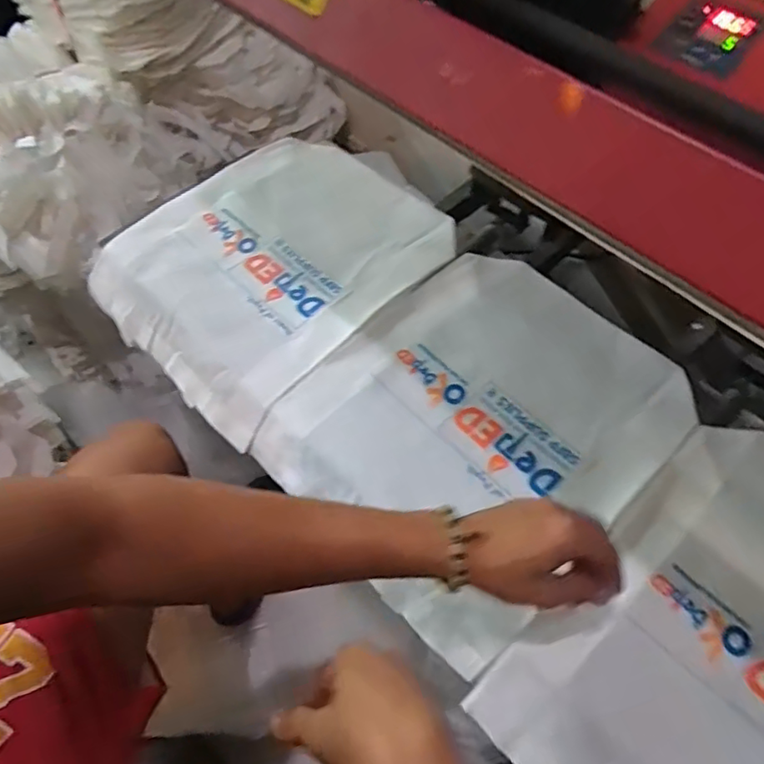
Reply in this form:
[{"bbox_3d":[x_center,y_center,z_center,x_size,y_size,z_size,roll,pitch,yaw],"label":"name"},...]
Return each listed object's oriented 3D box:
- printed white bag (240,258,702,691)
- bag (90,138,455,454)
[{"bbox_3d":[0.110,0.039,0.632,0.398,0.048,0.326,-40,67,-19],"label":"printed white bag"},{"bbox_3d":[-0.134,-0.163,0.749,0.333,0.057,0.401,40,69,21],"label":"bag"}]

